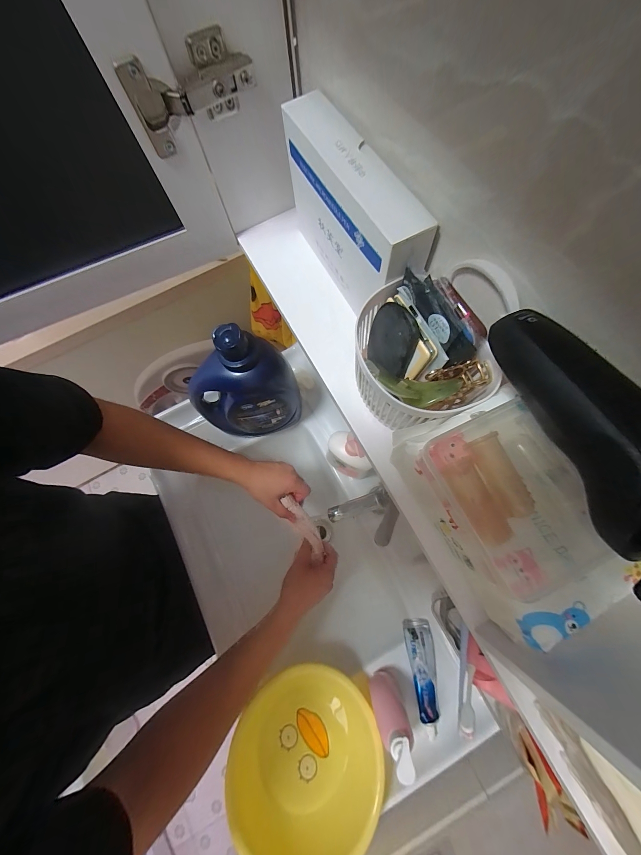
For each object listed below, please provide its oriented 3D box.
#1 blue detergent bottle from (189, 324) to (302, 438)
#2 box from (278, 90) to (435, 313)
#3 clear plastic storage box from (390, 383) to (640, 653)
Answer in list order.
[{"bbox_3d":[-0.138,-0.059,0.534,0.188,0.282,0.089,-28,74,-5],"label":"blue detergent bottle"},{"bbox_3d":[0.023,-0.195,0.277,0.052,0.112,0.186,-25,74,-9],"label":"box"},{"bbox_3d":[0.125,0.059,0.207,0.085,0.078,0.150,-25,74,-4],"label":"clear plastic storage box"}]

